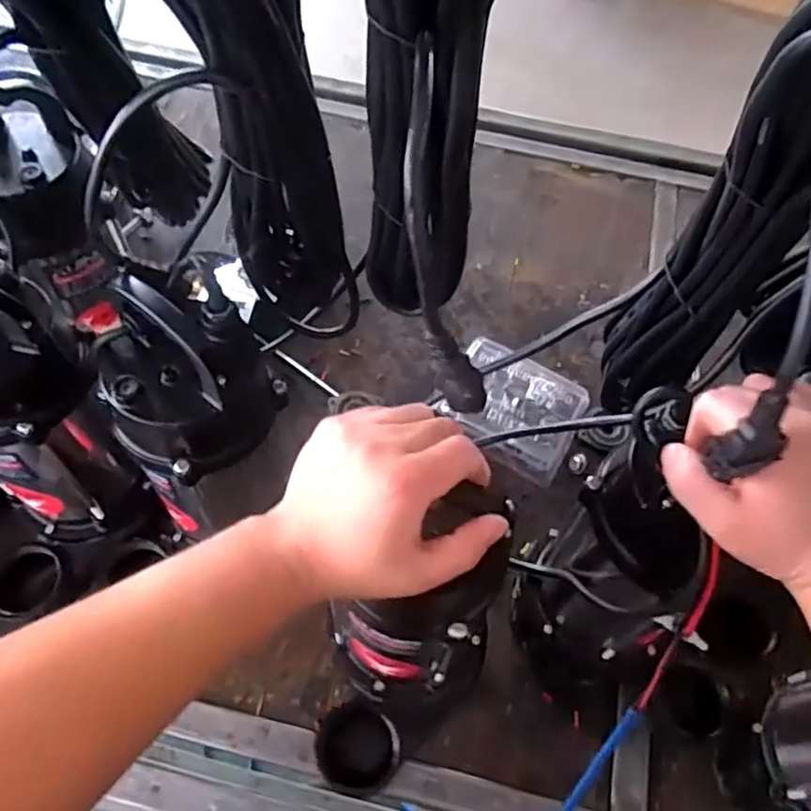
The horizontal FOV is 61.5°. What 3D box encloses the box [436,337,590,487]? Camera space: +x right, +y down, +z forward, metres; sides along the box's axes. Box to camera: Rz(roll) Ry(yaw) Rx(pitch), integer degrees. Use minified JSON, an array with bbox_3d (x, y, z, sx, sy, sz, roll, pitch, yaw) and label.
[{"bbox_3d":[0.136,0.000,0.863,0.169,0.035,0.138,30,61,14],"label":"box"}]

